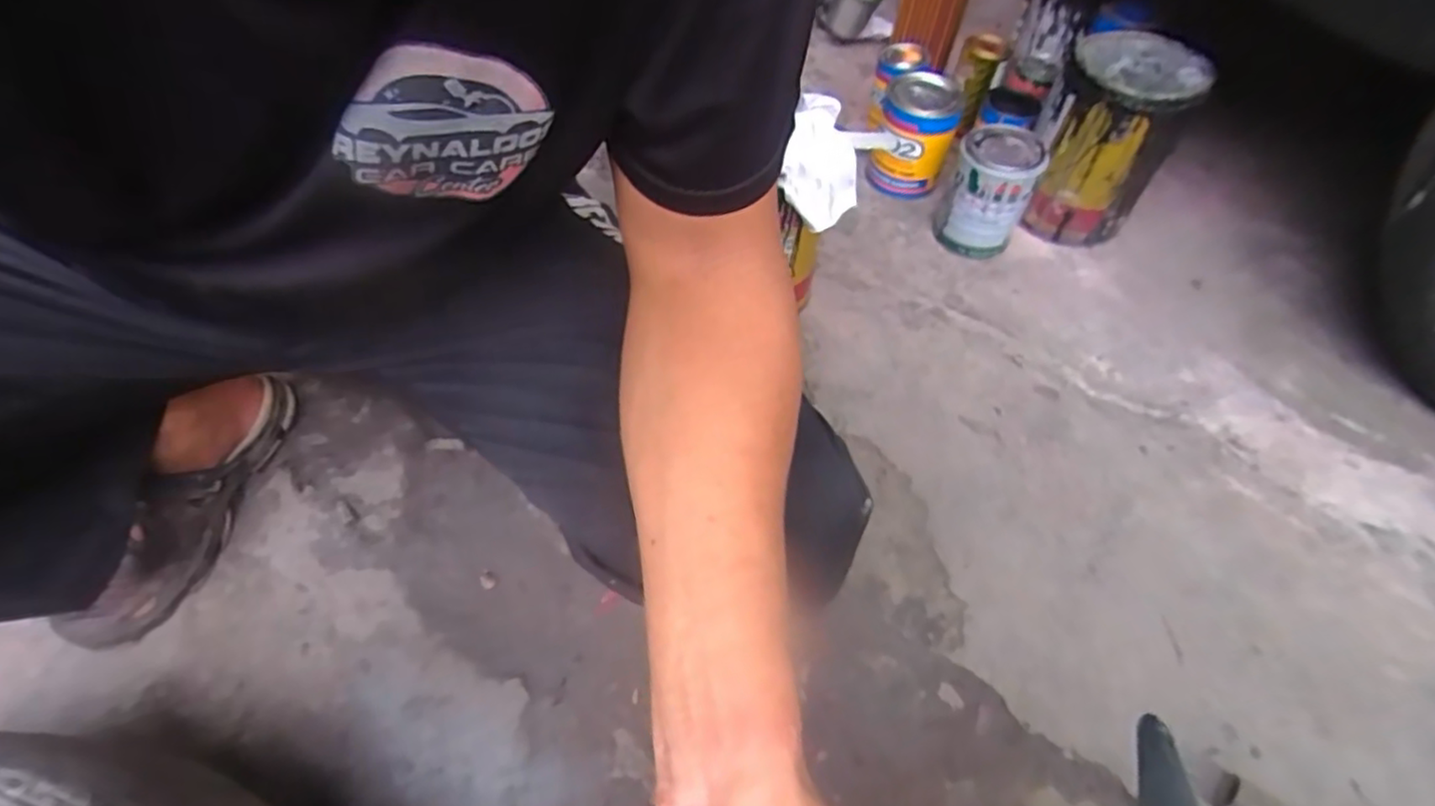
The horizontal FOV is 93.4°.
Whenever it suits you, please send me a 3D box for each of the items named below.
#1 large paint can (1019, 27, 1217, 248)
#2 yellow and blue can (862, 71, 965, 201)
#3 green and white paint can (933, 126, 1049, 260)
[{"bbox_3d":[0.504,-0.343,0.899,0.154,0.222,0.163,24,57,14],"label":"large paint can"},{"bbox_3d":[0.272,-0.370,0.951,0.112,0.139,0.110,15,56,9],"label":"yellow and blue can"},{"bbox_3d":[0.348,-0.264,0.876,0.099,0.144,0.093,1,55,-1],"label":"green and white paint can"}]

